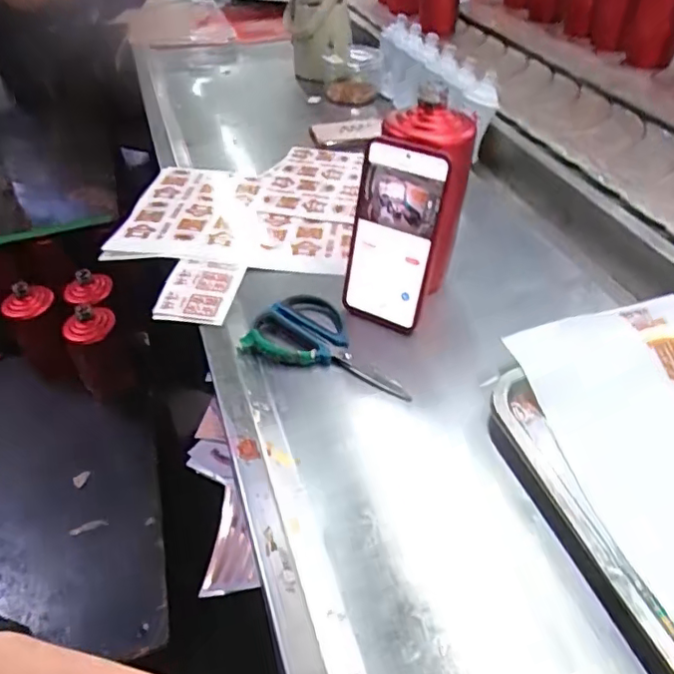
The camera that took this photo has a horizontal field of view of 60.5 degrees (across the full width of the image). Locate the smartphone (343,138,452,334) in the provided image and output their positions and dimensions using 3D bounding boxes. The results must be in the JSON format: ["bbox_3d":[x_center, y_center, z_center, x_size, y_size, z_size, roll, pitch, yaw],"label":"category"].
[{"bbox_3d":[0.050,-0.086,0.529,0.075,0.169,0.013,21,32,21],"label":"smartphone"}]

